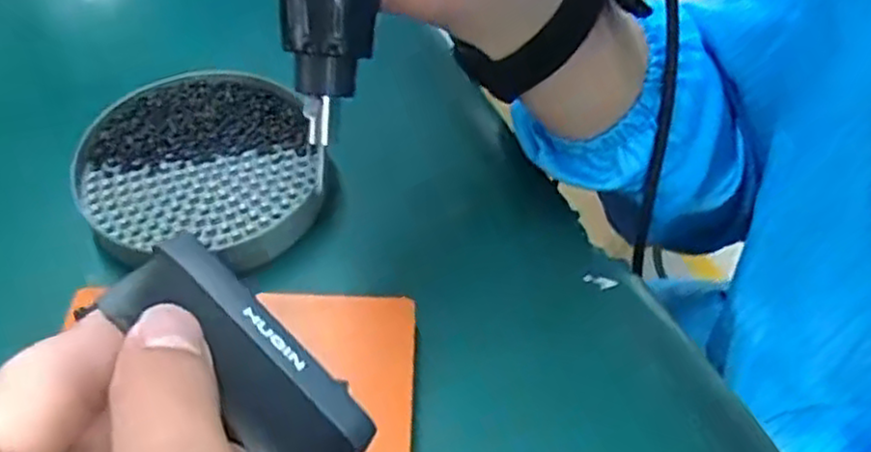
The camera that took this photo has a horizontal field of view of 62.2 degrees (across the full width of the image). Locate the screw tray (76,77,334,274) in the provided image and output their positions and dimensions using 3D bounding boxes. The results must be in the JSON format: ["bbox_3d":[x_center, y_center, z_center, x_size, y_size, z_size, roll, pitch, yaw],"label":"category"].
[{"bbox_3d":[-0.112,-0.029,0.348,0.110,0.019,0.106,-13,50,-11],"label":"screw tray"}]

